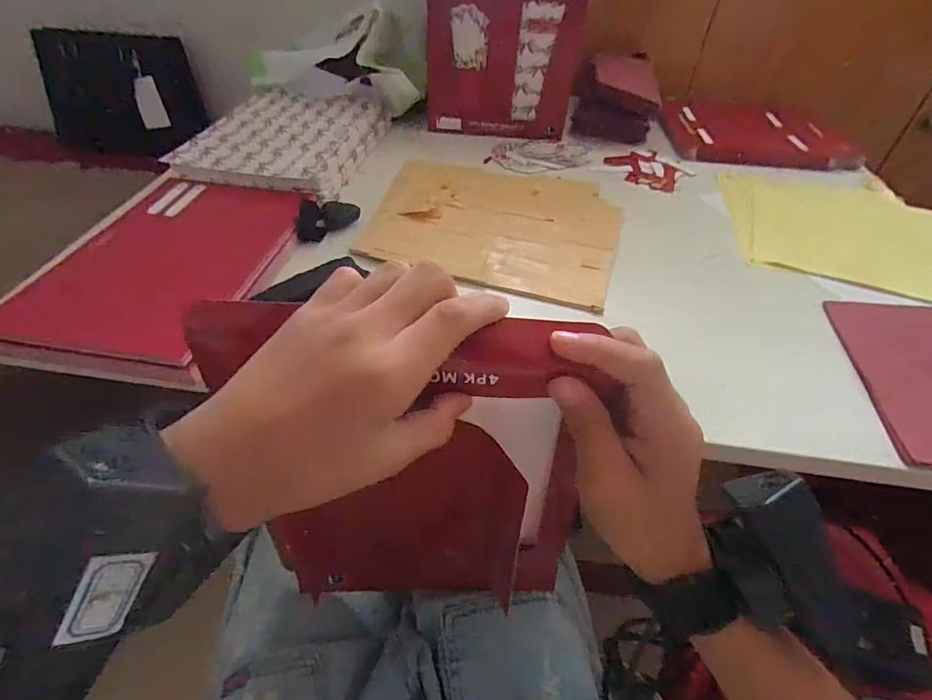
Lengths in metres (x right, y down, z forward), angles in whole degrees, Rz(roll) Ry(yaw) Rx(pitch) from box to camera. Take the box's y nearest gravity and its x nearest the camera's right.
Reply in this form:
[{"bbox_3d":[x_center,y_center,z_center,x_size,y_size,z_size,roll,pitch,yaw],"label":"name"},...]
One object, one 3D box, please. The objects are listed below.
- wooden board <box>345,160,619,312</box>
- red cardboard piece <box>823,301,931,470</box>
[{"bbox_3d":[0.033,-0.150,0.531,0.266,0.005,0.236,14,46,10],"label":"wooden board"},{"bbox_3d":[0.368,0.023,0.378,0.098,0.011,0.183,10,49,9],"label":"red cardboard piece"}]

